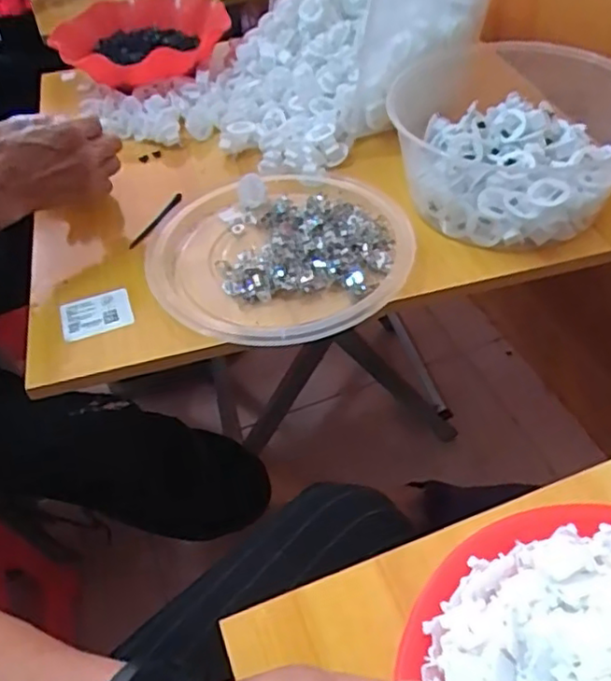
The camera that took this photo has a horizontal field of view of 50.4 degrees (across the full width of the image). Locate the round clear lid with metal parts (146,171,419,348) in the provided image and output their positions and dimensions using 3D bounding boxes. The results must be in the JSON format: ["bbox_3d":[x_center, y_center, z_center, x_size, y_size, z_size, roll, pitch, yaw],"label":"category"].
[{"bbox_3d":[-0.019,-0.082,0.601,0.240,0.026,0.232,-3,47,4],"label":"round clear lid with metal parts"}]

